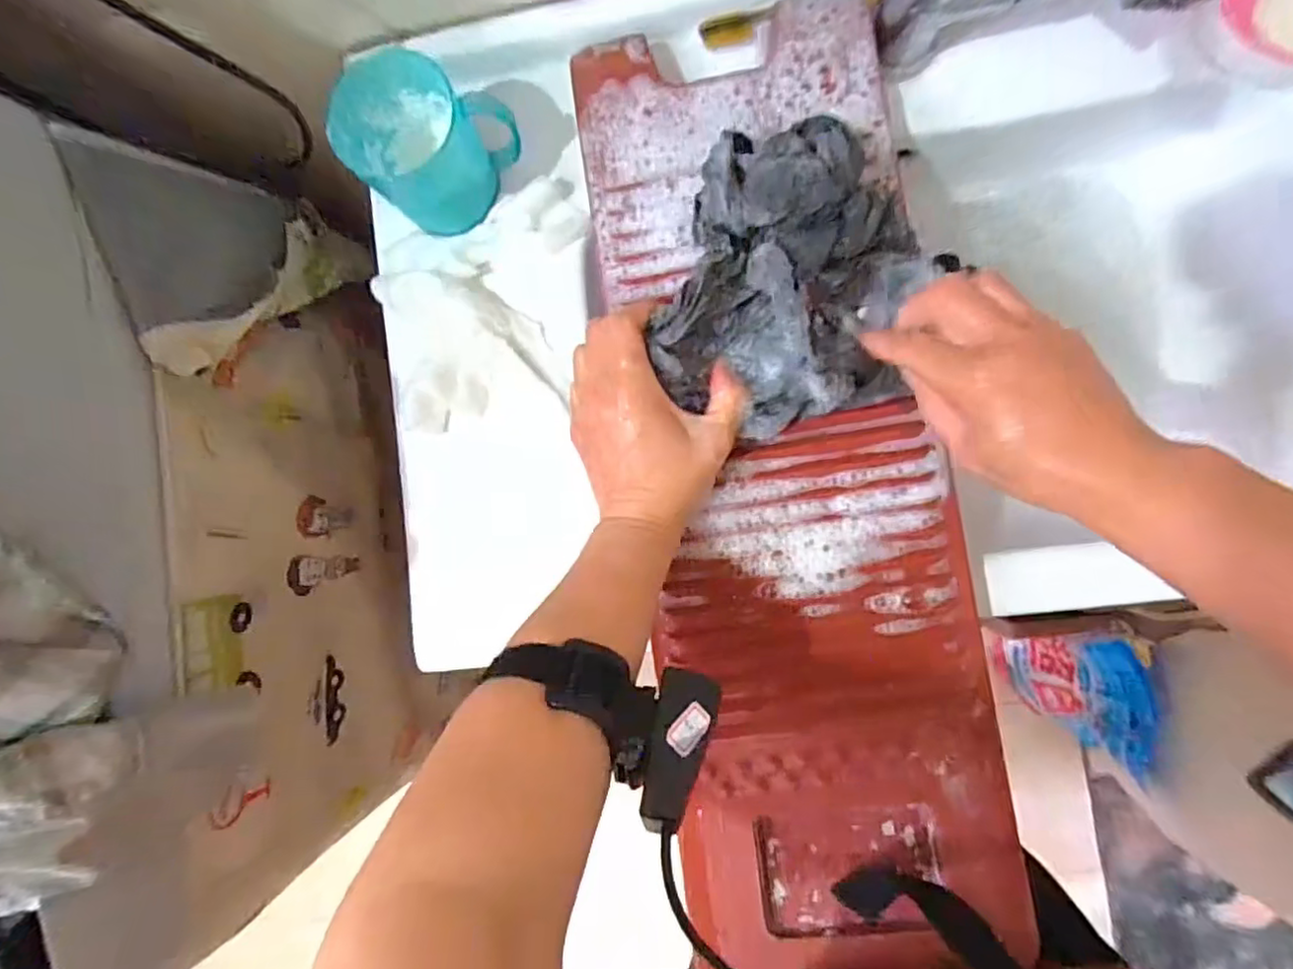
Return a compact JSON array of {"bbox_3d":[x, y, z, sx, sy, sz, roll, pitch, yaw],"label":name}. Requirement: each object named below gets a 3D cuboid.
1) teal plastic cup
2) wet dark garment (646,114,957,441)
[{"bbox_3d":[-0.147,-0.229,0.437,0.077,0.086,0.089,37,93,8],"label":"teal plastic cup"},{"bbox_3d":[0.090,-0.120,0.383,0.145,0.045,0.175,15,89,8],"label":"wet dark garment"}]

